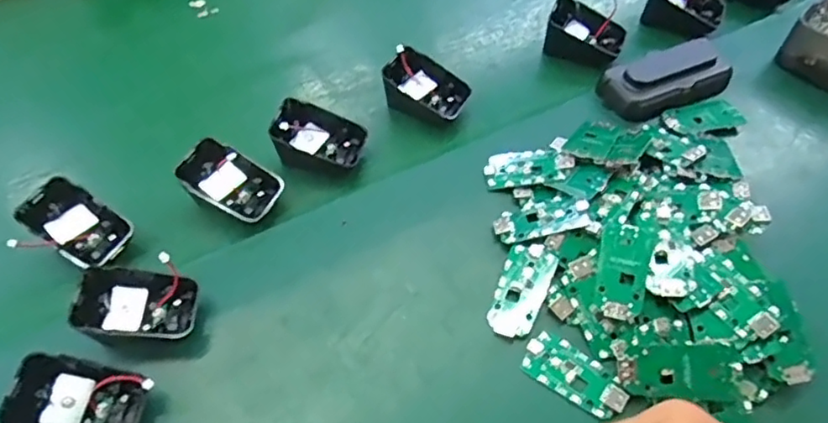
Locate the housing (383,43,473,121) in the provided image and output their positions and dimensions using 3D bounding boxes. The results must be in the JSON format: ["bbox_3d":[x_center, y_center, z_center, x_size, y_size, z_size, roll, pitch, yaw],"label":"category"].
[{"bbox_3d":[0.010,-0.100,0.500,0.065,0.038,0.048,26,59,19],"label":"housing"}]

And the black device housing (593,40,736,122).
[{"bbox_3d":[0.206,-0.108,0.498,0.100,0.025,0.046,-14,55,-8],"label":"black device housing"}]

